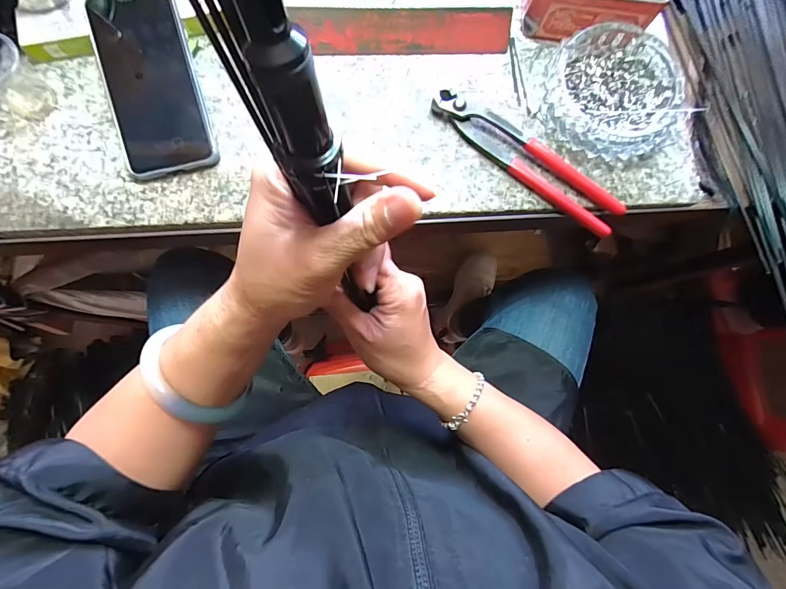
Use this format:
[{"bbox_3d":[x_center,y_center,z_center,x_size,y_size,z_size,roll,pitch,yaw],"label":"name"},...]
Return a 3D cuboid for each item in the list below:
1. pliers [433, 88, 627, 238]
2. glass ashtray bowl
[{"bbox_3d":[0.122,-0.125,0.337,0.193,0.015,0.040,37,81,3],"label":"pliers"},{"bbox_3d":[0.202,-0.185,0.340,0.113,0.030,0.116,1,81,-4],"label":"glass ashtray bowl"}]

